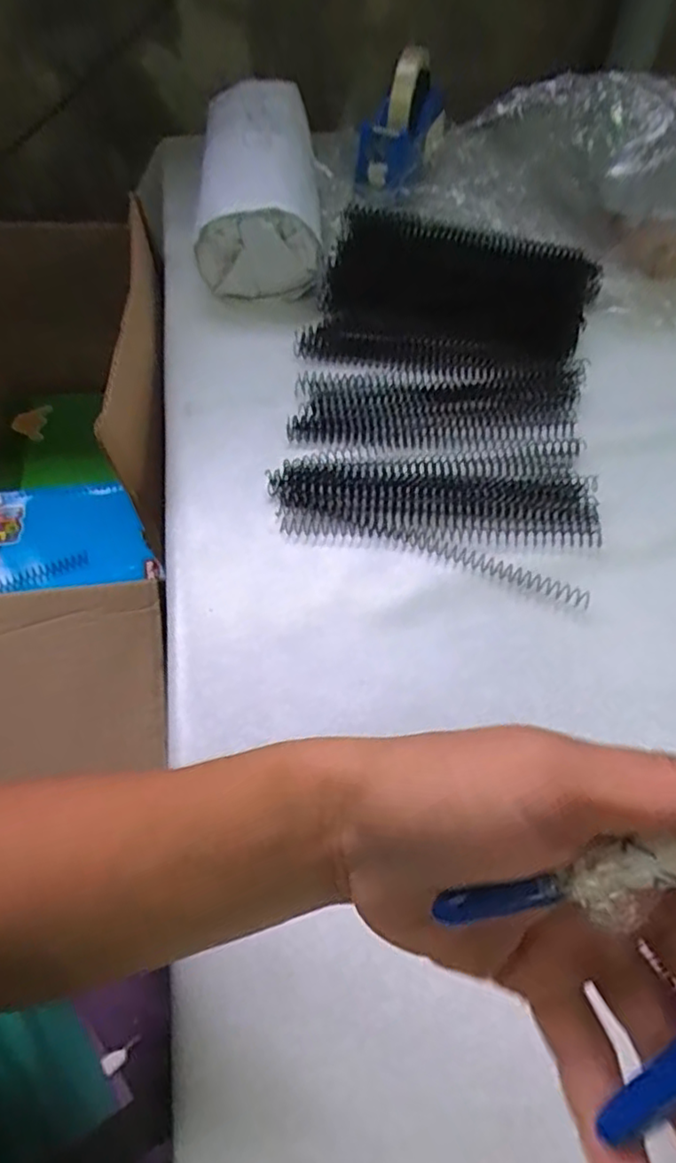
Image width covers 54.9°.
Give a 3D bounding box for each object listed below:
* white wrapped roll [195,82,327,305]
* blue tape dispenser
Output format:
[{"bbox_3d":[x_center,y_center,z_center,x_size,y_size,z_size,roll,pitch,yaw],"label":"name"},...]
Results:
[{"bbox_3d":[-0.074,-0.381,0.622,0.105,0.084,0.252,-2,57,-4],"label":"white wrapped roll"},{"bbox_3d":[0.061,-0.450,0.645,0.066,0.079,0.179,13,58,6],"label":"blue tape dispenser"}]

